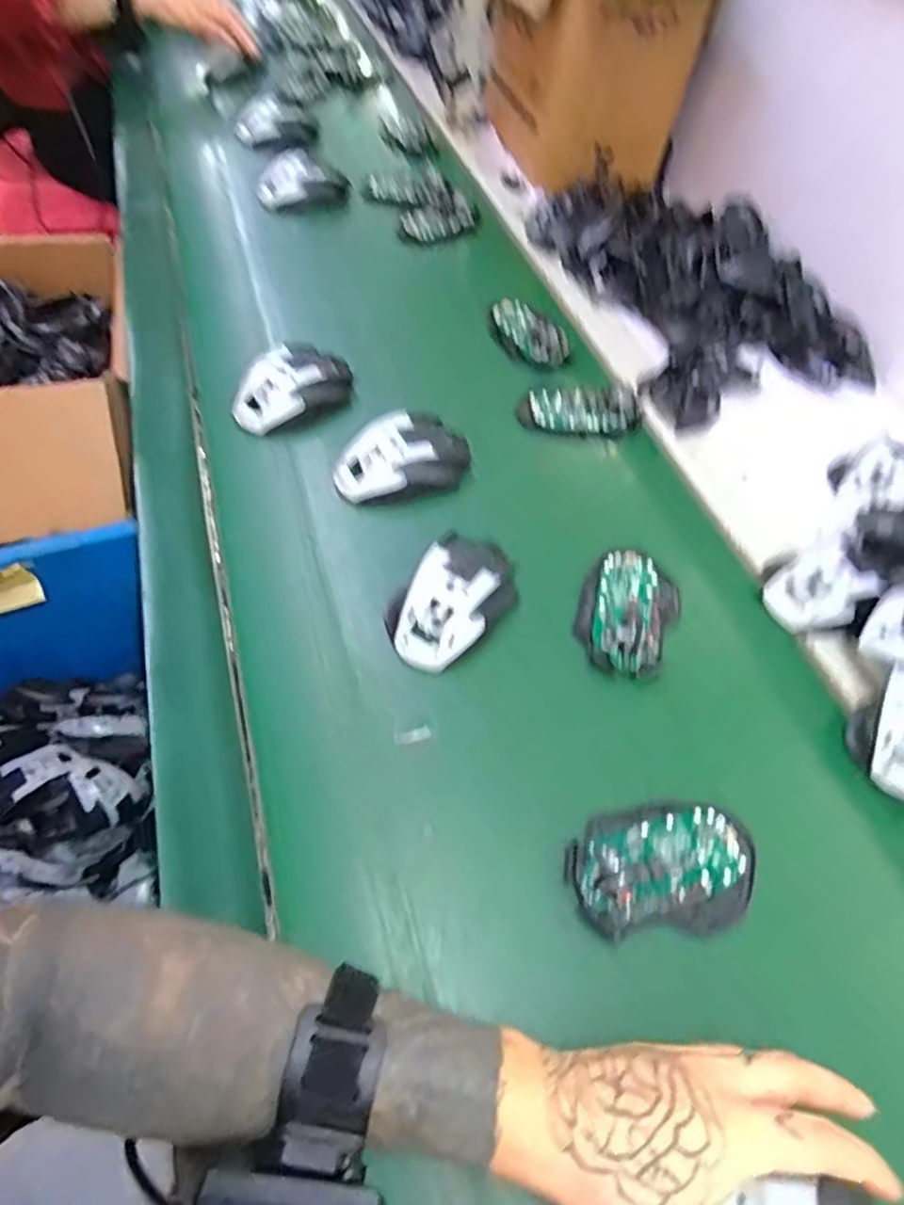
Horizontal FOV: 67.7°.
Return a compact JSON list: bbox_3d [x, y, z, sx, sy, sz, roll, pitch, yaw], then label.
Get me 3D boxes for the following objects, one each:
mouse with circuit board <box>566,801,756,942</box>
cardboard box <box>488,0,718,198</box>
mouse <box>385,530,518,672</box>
[{"bbox_3d":[0.126,0.150,0.389,0.110,0.035,0.073,0,59,-4],"label":"mouse with circuit board"},{"bbox_3d":[0.180,-0.736,0.886,0.211,0.242,0.260,-10,60,-10],"label":"cardboard box"},{"bbox_3d":[-0.001,0.001,0.476,0.064,0.041,0.096,36,63,16],"label":"mouse"}]

